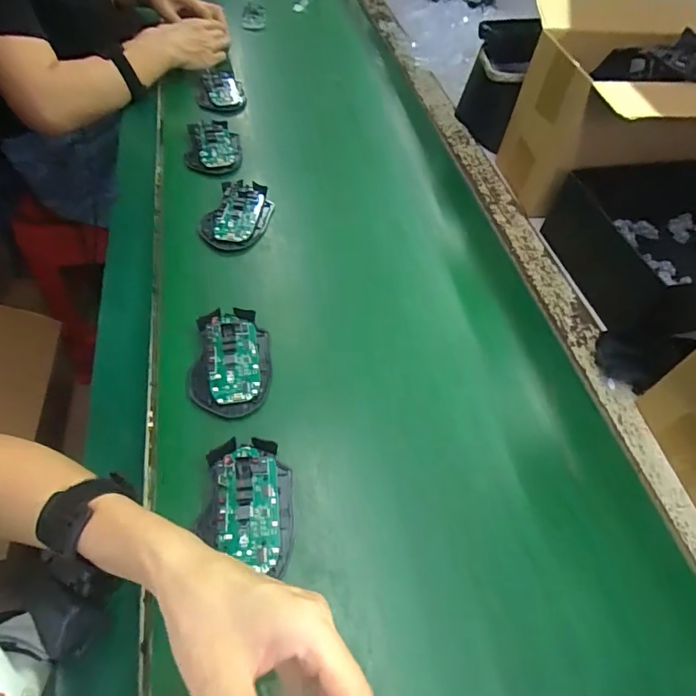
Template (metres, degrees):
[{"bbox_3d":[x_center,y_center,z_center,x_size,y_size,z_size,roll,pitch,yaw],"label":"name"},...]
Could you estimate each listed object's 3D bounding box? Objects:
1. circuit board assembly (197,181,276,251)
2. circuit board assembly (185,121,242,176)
[{"bbox_3d":[-0.136,-0.164,0.580,0.079,0.018,0.111,12,57,10],"label":"circuit board assembly"},{"bbox_3d":[-0.195,-0.290,0.679,0.076,0.019,0.136,-12,57,-7],"label":"circuit board assembly"}]

